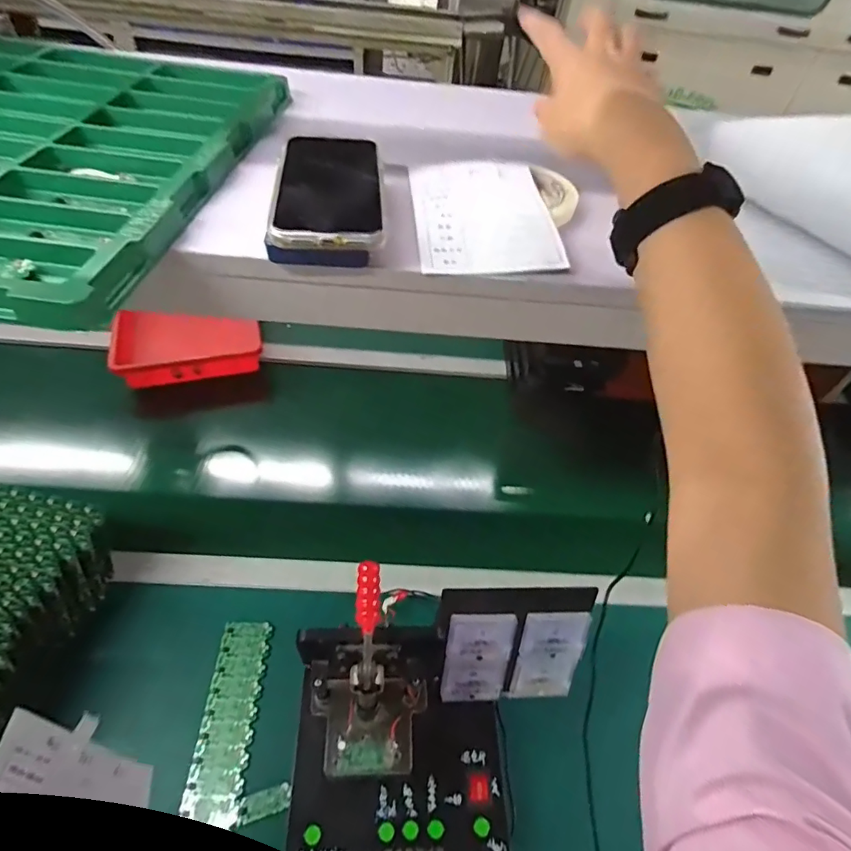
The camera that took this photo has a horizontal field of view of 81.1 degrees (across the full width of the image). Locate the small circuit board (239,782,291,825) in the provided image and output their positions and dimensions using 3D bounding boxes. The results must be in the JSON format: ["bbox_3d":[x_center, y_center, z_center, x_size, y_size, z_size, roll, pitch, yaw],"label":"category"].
[{"bbox_3d":[-0.171,0.404,0.532,0.052,0.004,0.022,-12,53,-15],"label":"small circuit board"}]

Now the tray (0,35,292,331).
[{"bbox_3d":[-0.351,-0.234,0.405,0.368,0.029,0.403,8,51,0],"label":"tray"}]

